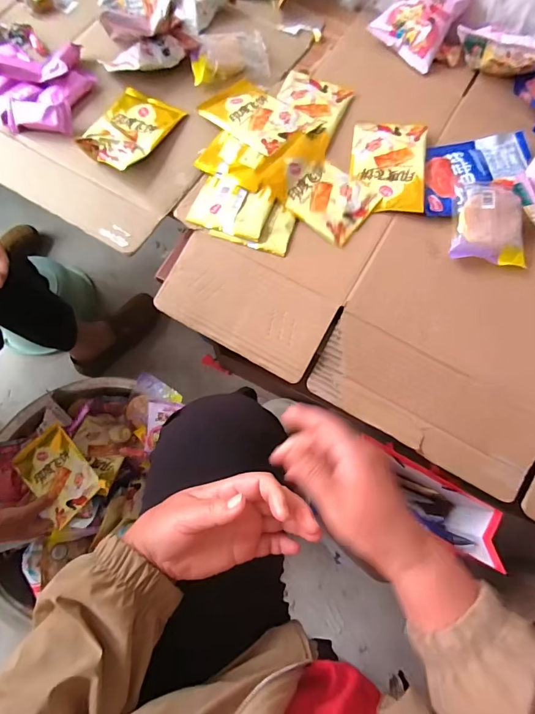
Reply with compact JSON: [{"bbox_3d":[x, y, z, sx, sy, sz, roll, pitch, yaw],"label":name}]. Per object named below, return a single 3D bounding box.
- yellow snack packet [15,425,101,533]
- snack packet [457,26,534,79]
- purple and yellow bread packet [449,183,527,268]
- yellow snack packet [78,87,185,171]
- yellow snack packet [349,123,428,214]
[{"bbox_3d":[-0.365,0.202,0.674,0.104,0.021,0.148,-40,77,-14],"label":"yellow snack packet"},{"bbox_3d":[0.330,-0.437,0.565,0.116,0.075,0.031,32,76,9],"label":"snack packet"},{"bbox_3d":[0.289,-0.178,0.504,0.090,0.032,0.110,8,74,2],"label":"purple and yellow bread packet"},{"bbox_3d":[-0.199,-0.329,0.556,0.102,0.022,0.139,28,75,8],"label":"yellow snack packet"},{"bbox_3d":[0.170,-0.271,0.544,0.102,0.007,0.152,8,74,2],"label":"yellow snack packet"}]

